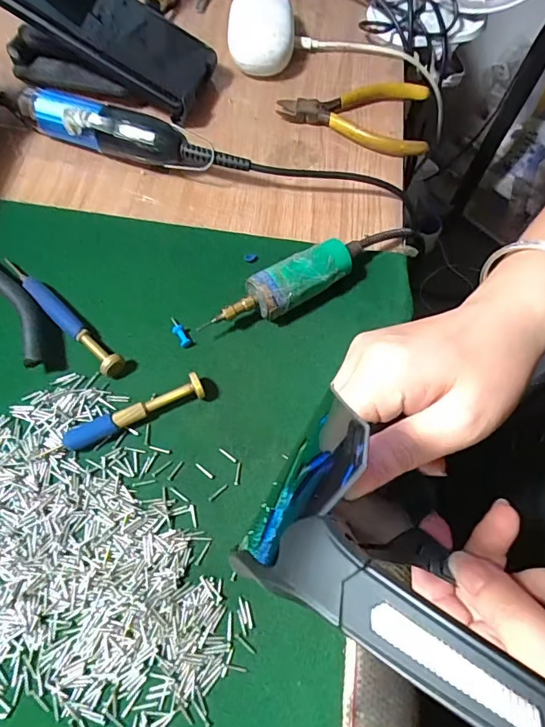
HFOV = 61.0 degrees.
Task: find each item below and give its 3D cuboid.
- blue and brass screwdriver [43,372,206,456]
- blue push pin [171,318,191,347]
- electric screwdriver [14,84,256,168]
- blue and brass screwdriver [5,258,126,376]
[{"bbox_3d":[-0.081,0.030,0.256,0.089,0.014,0.013,-23,68,-13],"label":"blue and brass screwdriver"},{"bbox_3d":[-0.057,-0.019,0.285,0.007,0.008,0.021,-25,68,-14],"label":"blue push pin"},{"bbox_3d":[-0.104,-0.162,0.335,0.174,0.039,0.029,16,65,5],"label":"electric screwdriver"},{"bbox_3d":[-0.129,-0.030,0.284,0.111,0.012,0.013,42,70,16],"label":"blue and brass screwdriver"}]

